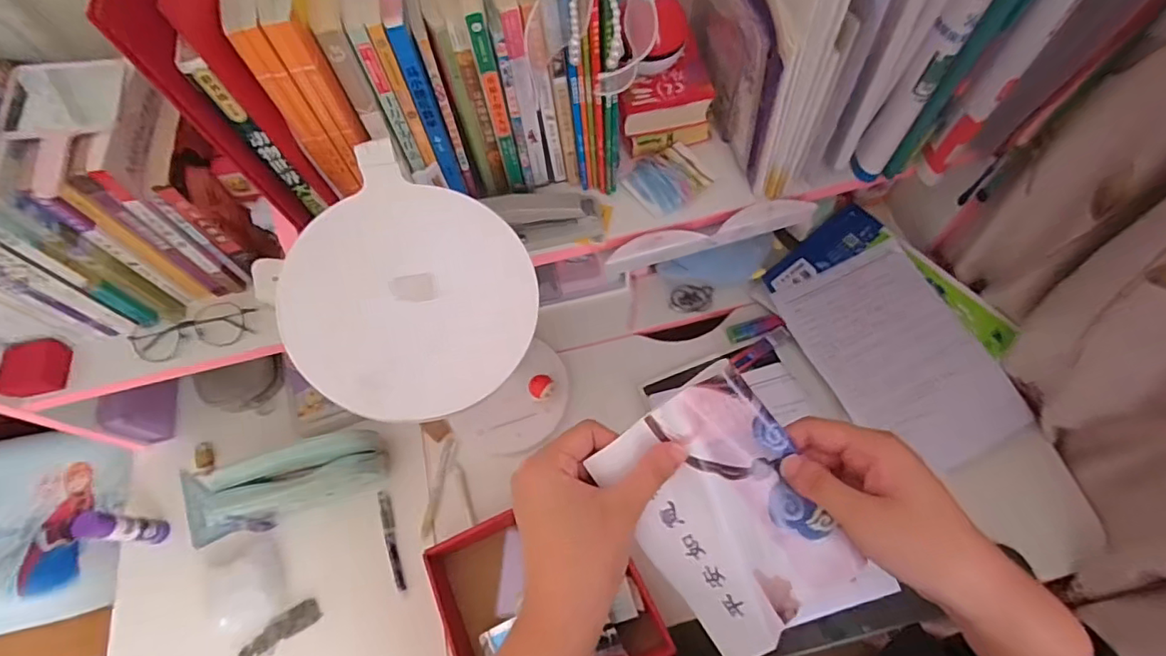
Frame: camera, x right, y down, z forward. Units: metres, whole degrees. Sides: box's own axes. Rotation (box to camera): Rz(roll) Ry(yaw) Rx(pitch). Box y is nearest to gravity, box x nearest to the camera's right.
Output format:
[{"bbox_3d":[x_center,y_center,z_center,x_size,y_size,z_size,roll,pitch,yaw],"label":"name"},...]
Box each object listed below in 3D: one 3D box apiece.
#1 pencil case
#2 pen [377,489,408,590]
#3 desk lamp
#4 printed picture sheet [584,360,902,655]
[{"bbox_3d":[-0.399,0.204,0.700,0.283,0.085,0.093,-12,64,-3],"label":"pencil case"},{"bbox_3d":[-0.243,0.268,0.687,0.014,0.007,0.124,-19,65,-6],"label":"pen"},{"bbox_3d":[-0.100,0.038,0.531,0.147,0.439,0.192,-8,64,-1],"label":"desk lamp"},{"bbox_3d":[0.086,0.108,0.298,0.098,0.013,0.154,-37,92,-4],"label":"printed picture sheet"}]

